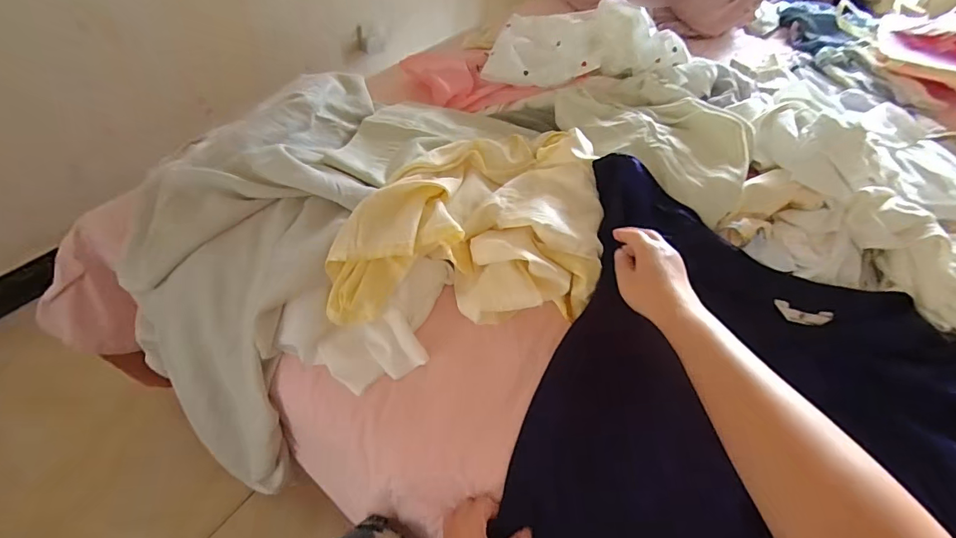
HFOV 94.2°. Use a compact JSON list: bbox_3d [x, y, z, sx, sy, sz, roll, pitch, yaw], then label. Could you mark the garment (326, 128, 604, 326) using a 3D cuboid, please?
[{"bbox_3d":[-0.002,-0.053,0.553,0.344,0.123,0.233,-5,51,-11],"label":"garment"}]

